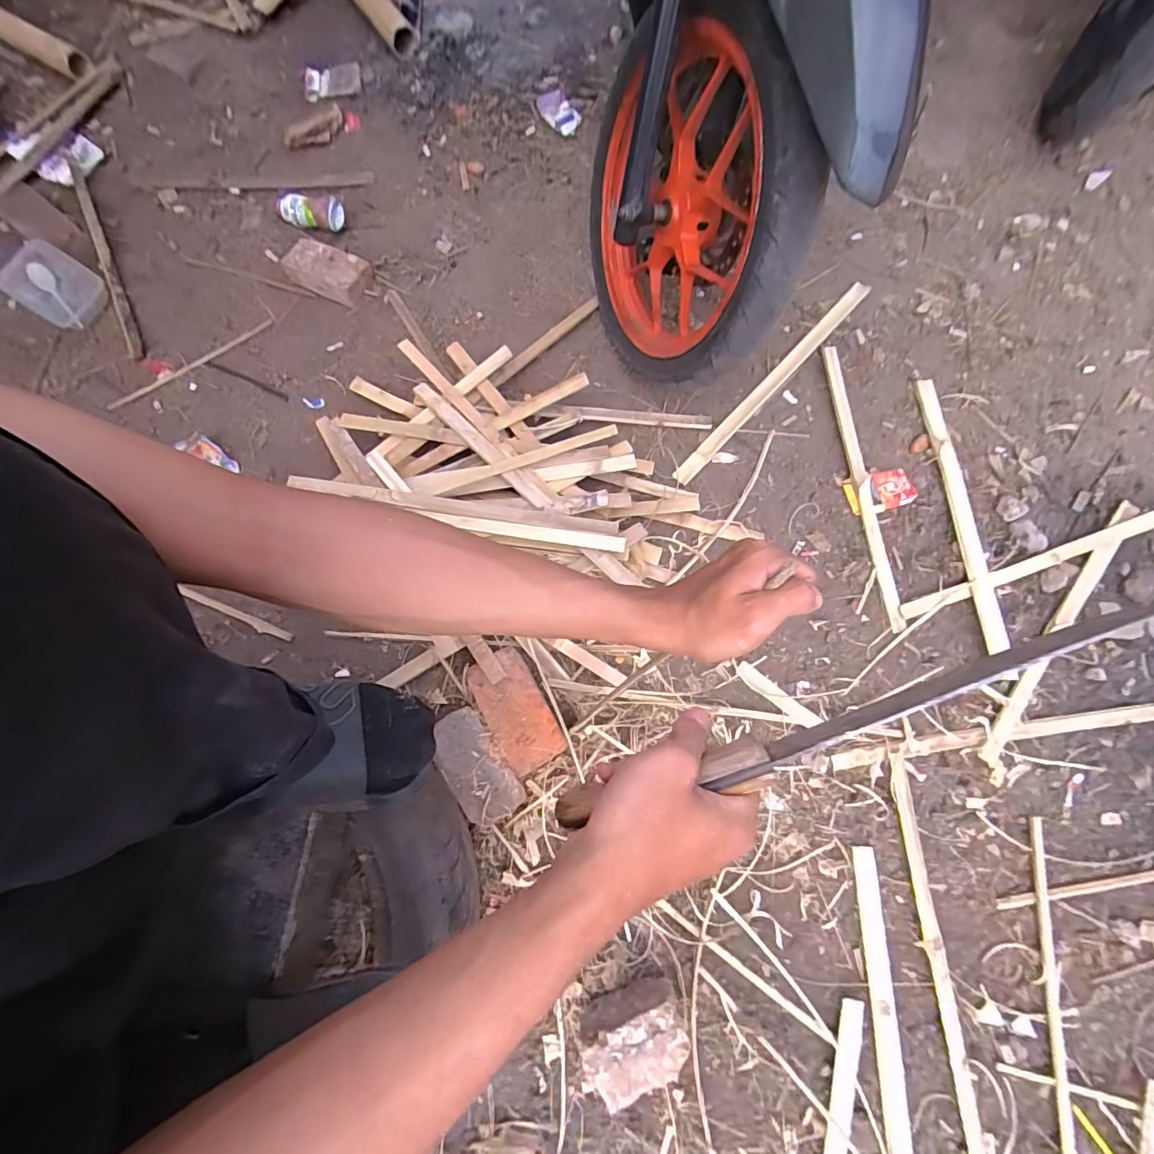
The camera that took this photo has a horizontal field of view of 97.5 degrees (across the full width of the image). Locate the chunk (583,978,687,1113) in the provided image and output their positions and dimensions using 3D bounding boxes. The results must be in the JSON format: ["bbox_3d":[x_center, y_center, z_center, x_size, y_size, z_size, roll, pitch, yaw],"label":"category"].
[{"bbox_3d":[0.062,0.564,0.611,0.145,0.088,0.084,-23,75,-7],"label":"chunk"}]

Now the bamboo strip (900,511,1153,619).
[{"bbox_3d":[0.762,-0.031,0.812,0.534,0.013,0.024,-19,74,-7],"label":"bamboo strip"}]

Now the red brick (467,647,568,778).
[{"bbox_3d":[-0.089,0.196,0.741,0.092,0.039,0.171,-29,76,-8],"label":"red brick"}]

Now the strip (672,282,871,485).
[{"bbox_3d":[0.360,-0.359,0.915,0.033,0.022,0.547,41,76,11],"label":"strip"}]

